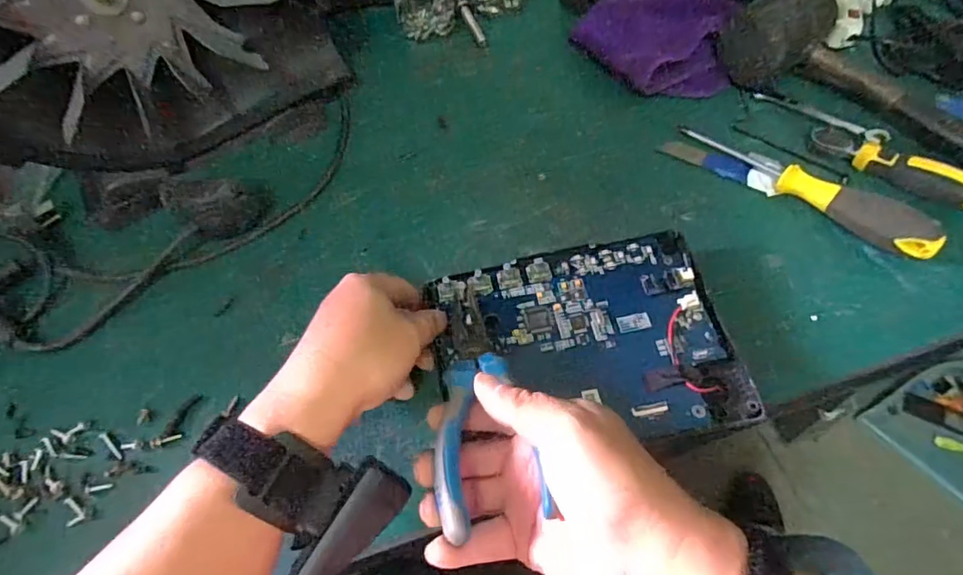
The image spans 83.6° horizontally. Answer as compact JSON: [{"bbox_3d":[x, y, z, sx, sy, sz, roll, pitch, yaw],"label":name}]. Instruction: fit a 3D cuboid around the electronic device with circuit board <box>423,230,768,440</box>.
[{"bbox_3d":[0.064,0.029,0.339,0.180,0.024,0.132,-9,56,-1],"label":"electronic device with circuit board"}]

